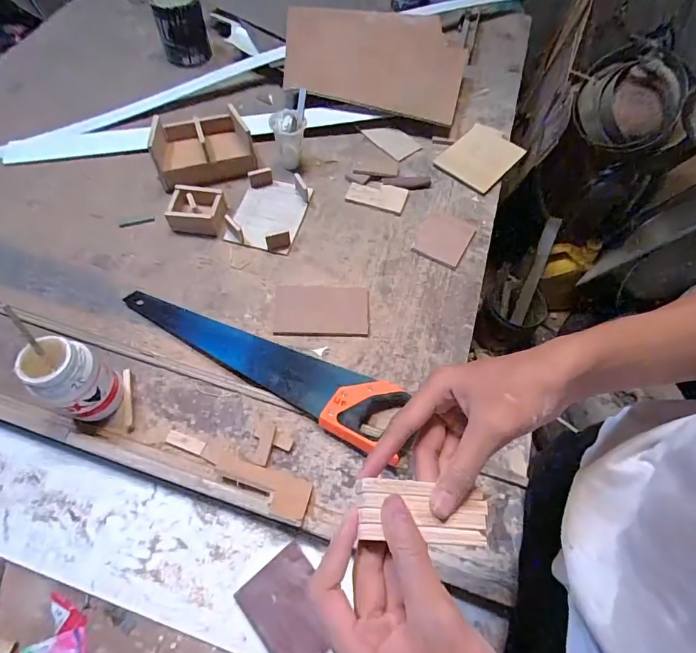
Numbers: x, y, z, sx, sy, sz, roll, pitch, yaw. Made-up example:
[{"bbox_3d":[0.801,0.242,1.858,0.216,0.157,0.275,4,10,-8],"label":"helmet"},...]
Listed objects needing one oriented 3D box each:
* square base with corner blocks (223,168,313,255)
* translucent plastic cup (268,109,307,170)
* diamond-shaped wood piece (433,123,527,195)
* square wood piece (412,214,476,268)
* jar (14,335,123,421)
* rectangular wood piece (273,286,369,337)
[{"bbox_3d":[-0.148,-0.223,0.793,0.124,0.029,0.171,14,61,4],"label":"square base with corner blocks"},{"bbox_3d":[-0.118,-0.374,0.841,0.062,0.088,0.072,-20,64,-14],"label":"translucent plastic cup"},{"bbox_3d":[0.286,-0.368,0.903,0.133,0.013,0.166,40,76,15],"label":"diamond-shaped wood piece"},{"bbox_3d":[0.182,-0.171,0.802,0.096,0.009,0.119,27,63,11],"label":"square wood piece"},{"bbox_3d":[-0.356,0.071,0.549,0.068,0.129,0.072,2,61,-3],"label":"jar"},{"bbox_3d":[-0.045,-0.028,0.708,0.158,0.012,0.093,1,61,-3],"label":"rectangular wood piece"}]

